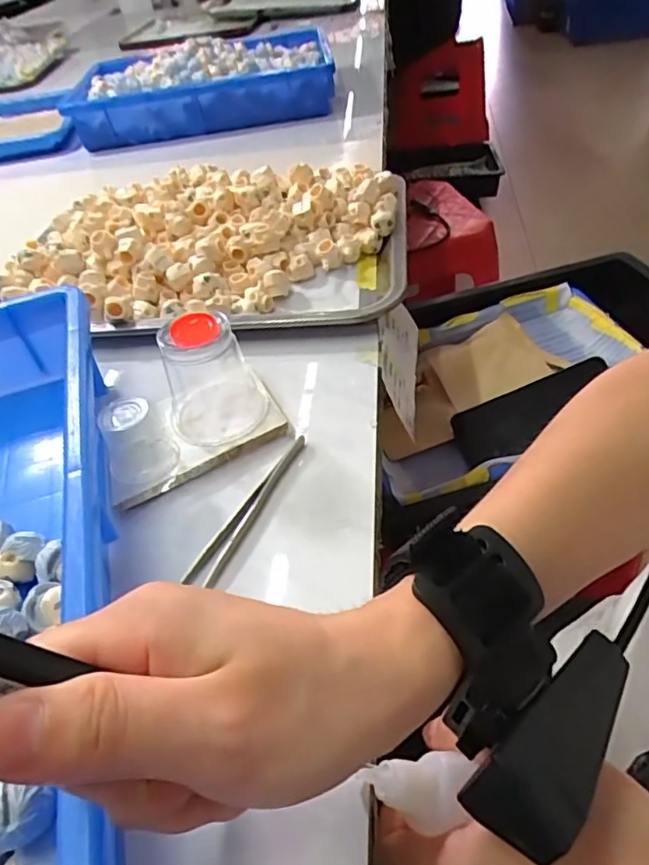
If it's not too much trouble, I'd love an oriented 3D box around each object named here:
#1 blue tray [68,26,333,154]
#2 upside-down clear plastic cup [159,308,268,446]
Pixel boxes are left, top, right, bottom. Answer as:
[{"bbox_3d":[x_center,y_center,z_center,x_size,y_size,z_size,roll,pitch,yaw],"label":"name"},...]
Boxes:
[{"bbox_3d":[-0.172,-0.504,0.851,0.344,0.087,0.229,-7,42,0],"label":"blue tray"},{"bbox_3d":[-0.068,-0.037,0.343,0.055,0.070,0.064,-14,44,-5],"label":"upside-down clear plastic cup"}]

